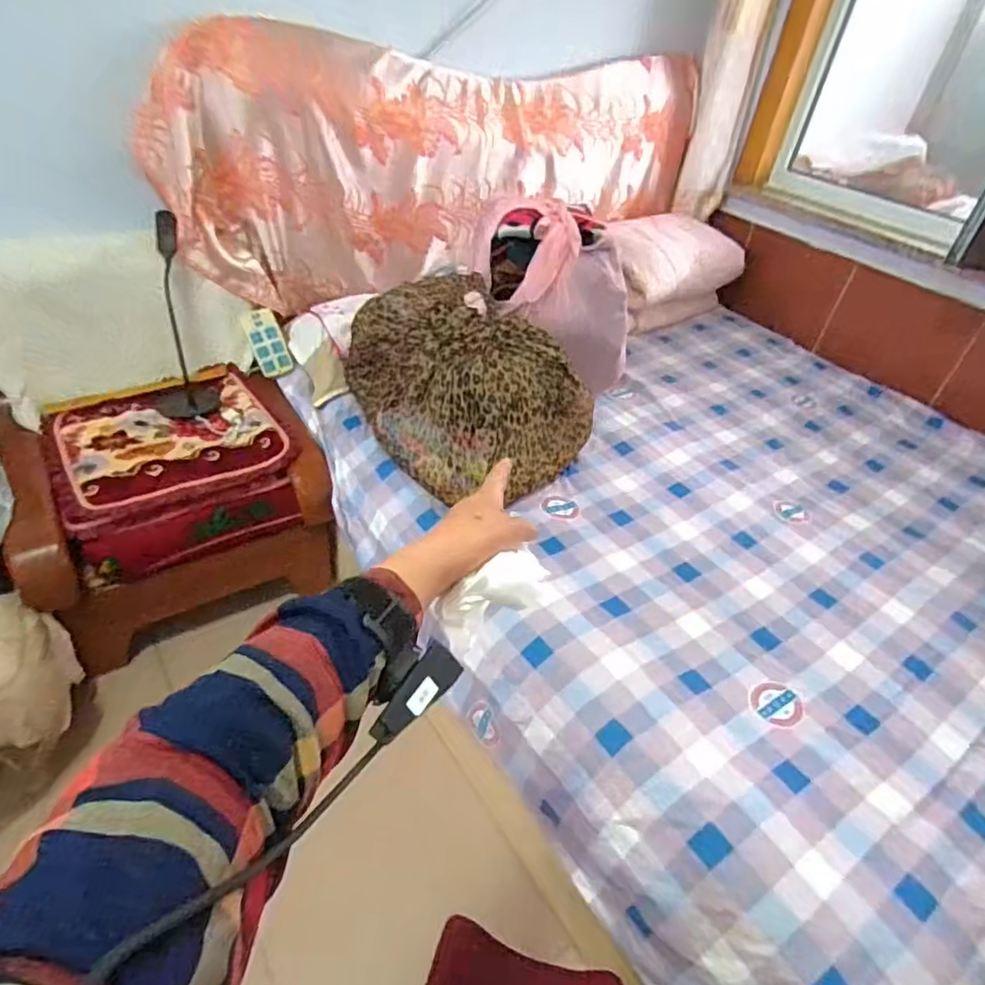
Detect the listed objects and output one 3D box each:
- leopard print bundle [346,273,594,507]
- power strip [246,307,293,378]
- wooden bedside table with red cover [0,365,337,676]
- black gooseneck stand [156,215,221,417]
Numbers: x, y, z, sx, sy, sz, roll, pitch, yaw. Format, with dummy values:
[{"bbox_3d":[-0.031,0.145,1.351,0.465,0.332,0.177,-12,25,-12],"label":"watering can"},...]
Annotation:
[{"bbox_3d":[-0.066,-0.281,1.502,0.438,0.339,0.544,-25,50,-33],"label":"leopard print bundle"},{"bbox_3d":[-0.649,-0.434,1.760,0.091,0.190,0.034,-20,12,-9],"label":"power strip"},{"bbox_3d":[-0.837,0.005,1.615,0.679,0.347,0.590,-18,46,-28],"label":"wooden bedside table with red cover"},{"bbox_3d":[-0.823,-0.468,1.620,0.159,0.540,0.122,4,11,23],"label":"black gooseneck stand"}]

